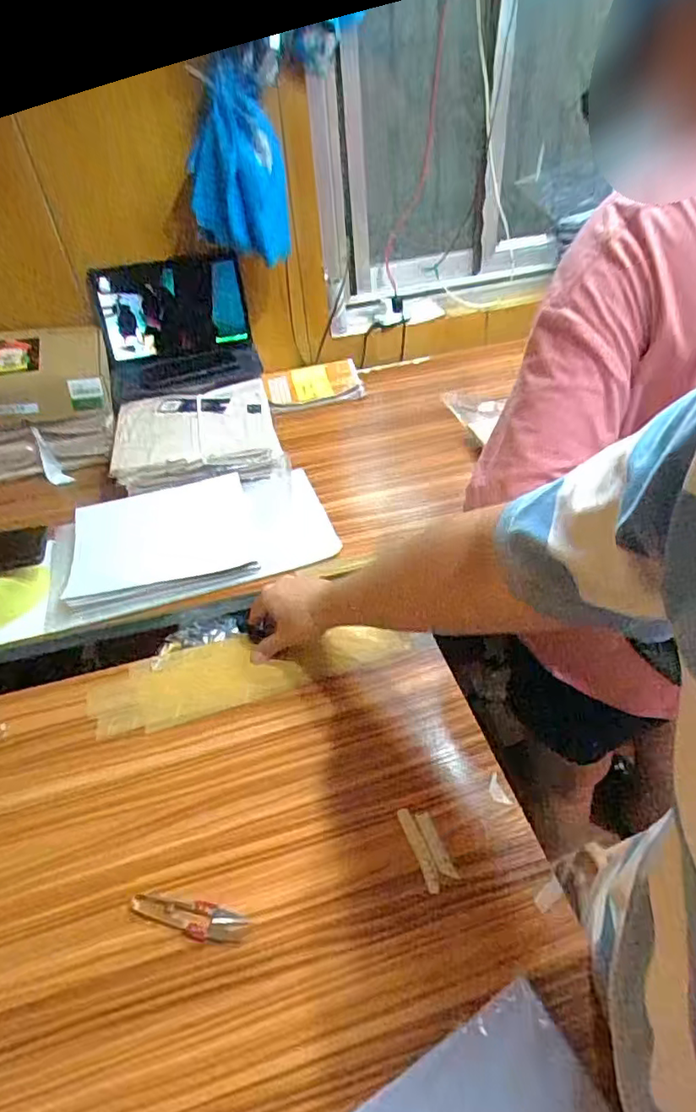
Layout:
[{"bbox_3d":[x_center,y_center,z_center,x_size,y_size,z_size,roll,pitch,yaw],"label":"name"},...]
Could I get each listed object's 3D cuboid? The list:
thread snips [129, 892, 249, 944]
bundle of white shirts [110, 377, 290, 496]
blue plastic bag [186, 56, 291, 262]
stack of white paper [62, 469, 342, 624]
[{"bbox_3d":[-0.137,0.309,0.500,0.103,0.005,0.028,7,43,13],"label":"thread snips"},{"bbox_3d":[-0.252,-0.191,0.987,0.264,0.100,0.184,-13,43,-9],"label":"bundle of white shirts"},{"bbox_3d":[-0.172,-0.591,0.904,0.140,0.247,0.066,-15,43,-10],"label":"blue plastic bag"},{"bbox_3d":[-0.213,-0.035,0.865,0.373,0.034,0.224,-14,43,-9],"label":"stack of white paper"}]

